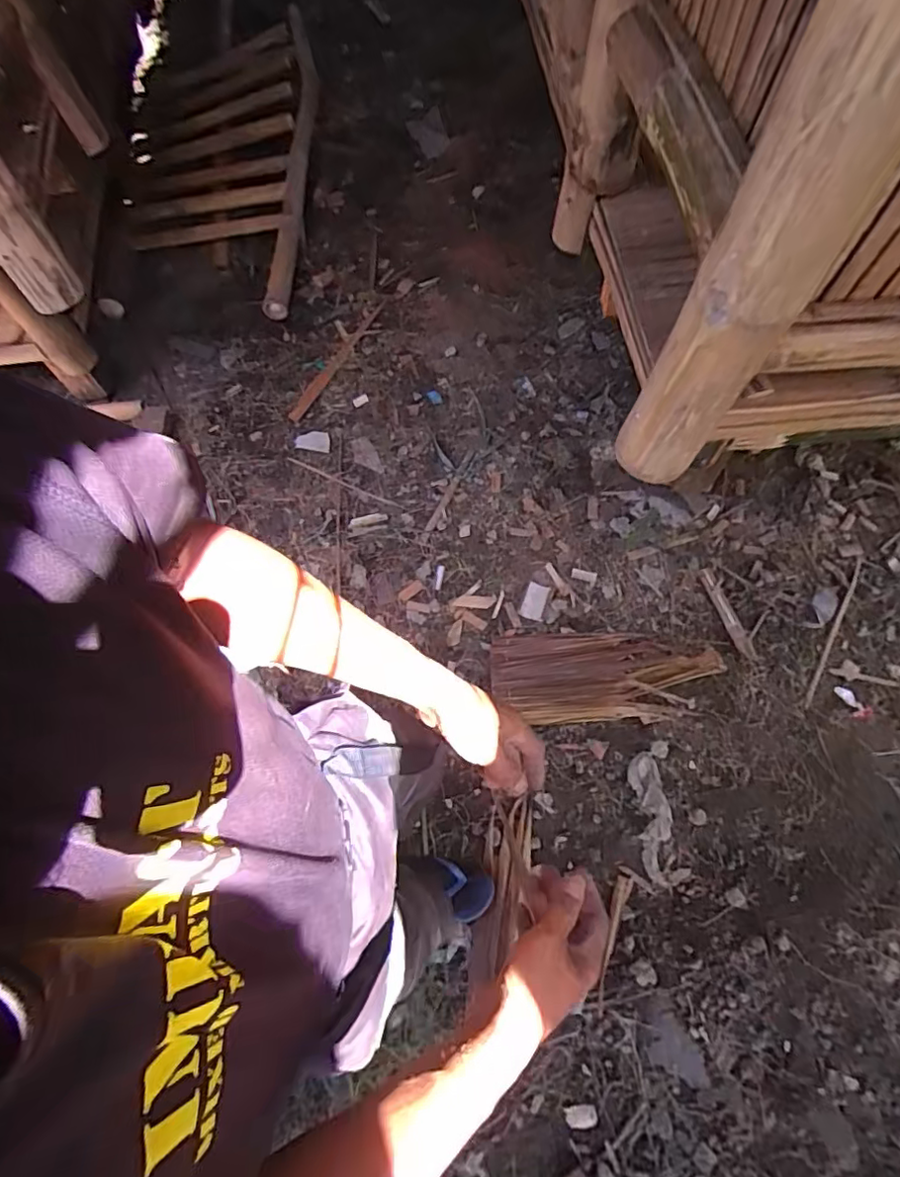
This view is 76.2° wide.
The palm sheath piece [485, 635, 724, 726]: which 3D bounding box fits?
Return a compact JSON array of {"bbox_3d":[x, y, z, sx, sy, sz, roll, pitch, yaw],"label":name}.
[{"bbox_3d":[0.385,0.218,1.418,0.544,0.024,0.215,-1,68,2],"label":"palm sheath piece"}]

